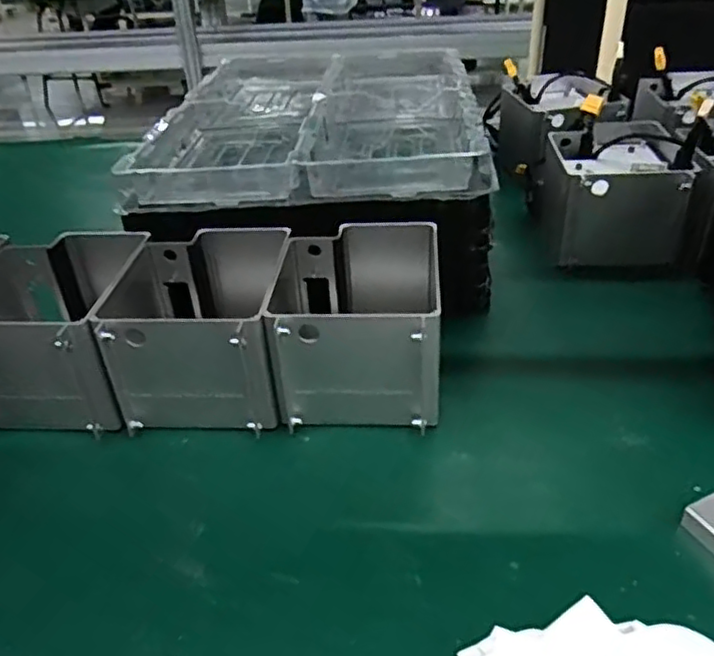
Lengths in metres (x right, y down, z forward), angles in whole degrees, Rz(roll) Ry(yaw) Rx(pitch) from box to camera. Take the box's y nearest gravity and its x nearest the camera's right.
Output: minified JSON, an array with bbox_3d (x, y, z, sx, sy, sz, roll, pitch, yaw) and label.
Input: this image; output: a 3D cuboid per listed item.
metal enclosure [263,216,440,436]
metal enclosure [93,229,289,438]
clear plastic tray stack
[{"bbox_3d":[0.002,-0.007,0.560,0.138,0.107,0.171,0,34,4],"label":"metal enclosure"},{"bbox_3d":[-0.129,0.000,0.566,0.134,0.107,0.166,-3,34,1],"label":"metal enclosure"},{"bbox_3d":[-0.044,-0.267,0.798,0.356,0.049,0.497,-1,34,3],"label":"clear plastic tray stack"}]

